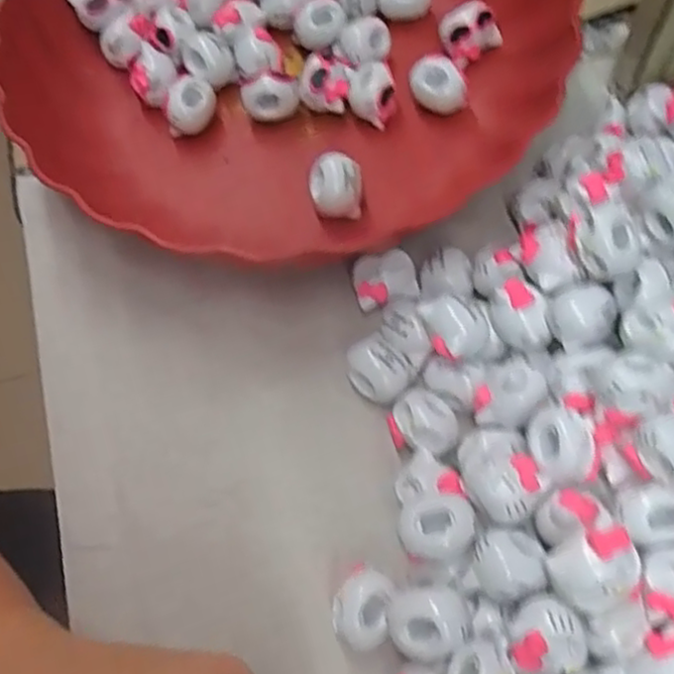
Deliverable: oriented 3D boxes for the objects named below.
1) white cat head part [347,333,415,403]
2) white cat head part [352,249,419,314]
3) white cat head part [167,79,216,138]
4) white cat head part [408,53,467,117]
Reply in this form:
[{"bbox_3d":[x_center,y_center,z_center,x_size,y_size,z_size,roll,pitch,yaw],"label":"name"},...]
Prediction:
[{"bbox_3d":[0.016,0.012,0.271,0.021,0.012,0.025,-35,92,14],"label":"white cat head part"},{"bbox_3d":[0.020,-0.022,0.283,0.025,0.017,0.020,-10,62,-3],"label":"white cat head part"},{"bbox_3d":[-0.067,-0.106,0.322,0.016,0.017,0.022,19,65,11],"label":"white cat head part"},{"bbox_3d":[0.047,-0.115,0.318,0.026,0.019,0.020,41,71,20],"label":"white cat head part"}]

